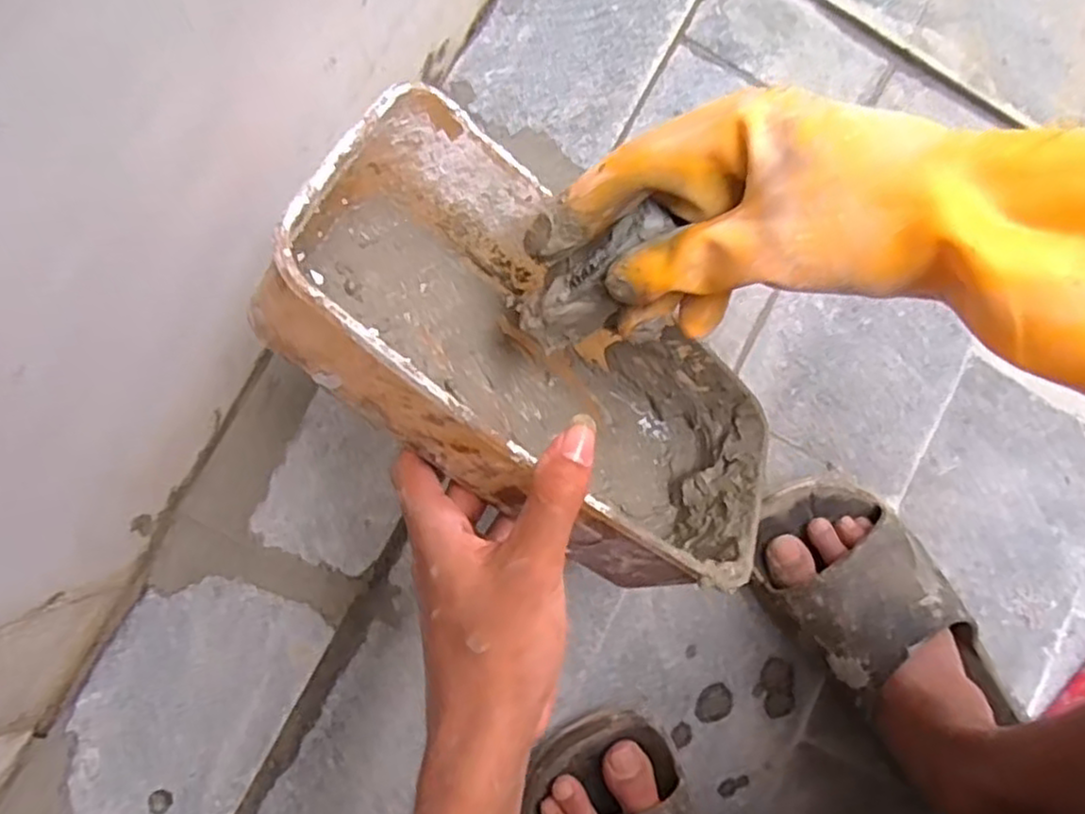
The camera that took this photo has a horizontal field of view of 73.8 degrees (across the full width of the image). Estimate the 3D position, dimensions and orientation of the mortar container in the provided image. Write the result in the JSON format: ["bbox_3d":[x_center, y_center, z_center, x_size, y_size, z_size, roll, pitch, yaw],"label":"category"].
[{"bbox_3d":[0.001,-0.020,0.340,0.252,0.086,0.124,37,68,-24],"label":"mortar container"}]

